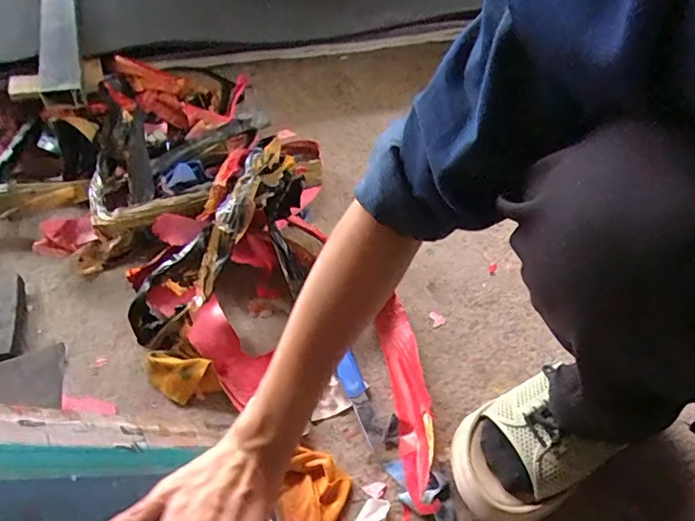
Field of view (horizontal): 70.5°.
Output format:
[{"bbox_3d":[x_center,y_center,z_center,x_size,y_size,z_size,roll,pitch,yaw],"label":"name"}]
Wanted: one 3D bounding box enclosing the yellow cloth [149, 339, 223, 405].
[{"bbox_3d":[-0.171,0.116,0.505,0.071,0.033,0.050,35,54,25],"label":"yellow cloth"}]

